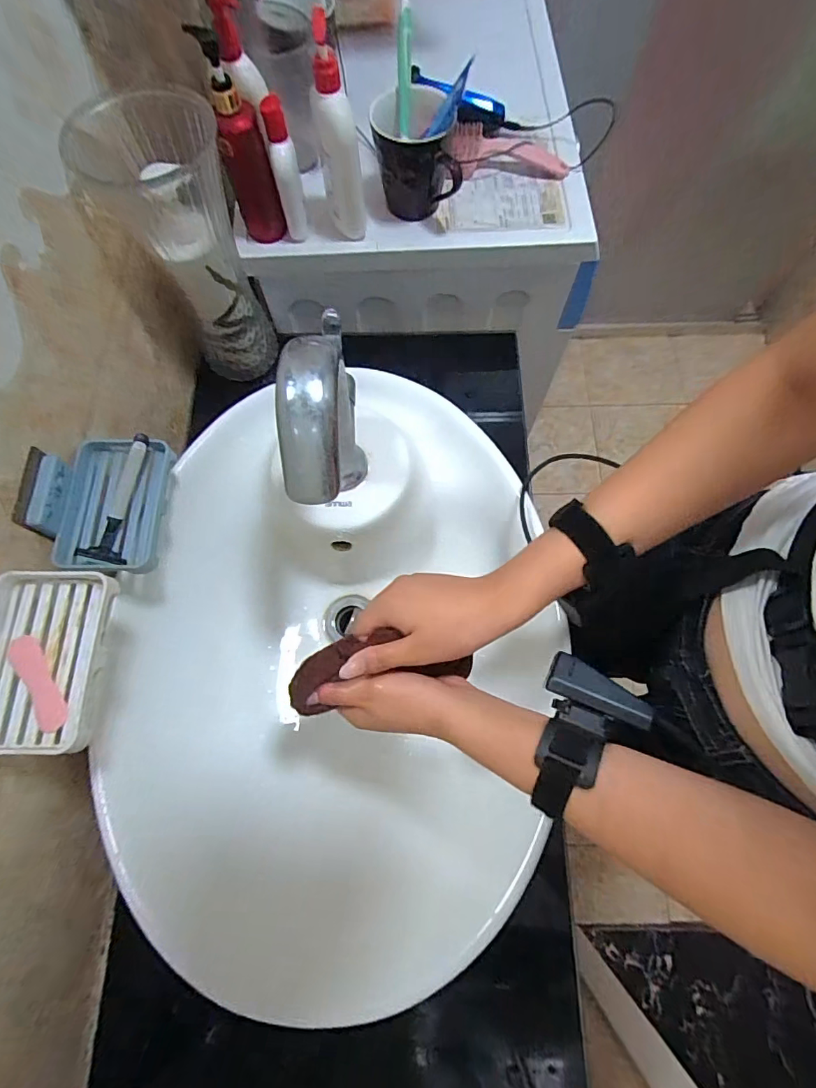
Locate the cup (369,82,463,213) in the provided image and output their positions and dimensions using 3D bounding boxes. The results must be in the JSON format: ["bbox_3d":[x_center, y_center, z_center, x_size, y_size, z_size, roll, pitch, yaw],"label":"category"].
[{"bbox_3d":[0.016,-0.476,0.599,0.104,0.113,0.101,0,71,1],"label":"cup"}]

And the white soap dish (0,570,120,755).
[{"bbox_3d":[-0.271,0.080,0.340,0.098,0.047,0.127,-2,71,0],"label":"white soap dish"}]

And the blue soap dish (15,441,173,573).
[{"bbox_3d":[-0.272,-0.041,0.432,0.094,0.056,0.129,-3,71,0],"label":"blue soap dish"}]

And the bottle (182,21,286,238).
[{"bbox_3d":[-0.186,-0.444,0.547,0.049,0.190,0.052,-20,72,-6],"label":"bottle"}]

